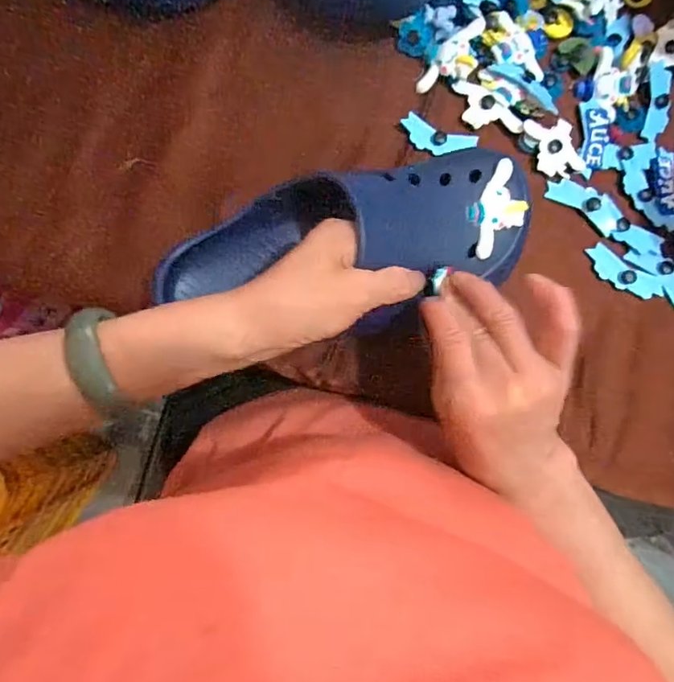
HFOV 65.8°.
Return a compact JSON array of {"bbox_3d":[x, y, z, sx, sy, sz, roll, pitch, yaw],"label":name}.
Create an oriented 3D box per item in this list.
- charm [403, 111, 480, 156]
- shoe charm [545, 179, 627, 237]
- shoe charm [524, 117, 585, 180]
[{"bbox_3d":[0.078,-0.154,0.397,0.059,0.004,0.023,18,83,-3],"label":"charm"},{"bbox_3d":[0.193,-0.107,0.403,0.060,0.007,0.025,29,82,-1],"label":"shoe charm"},{"bbox_3d":[0.171,-0.152,0.405,0.042,0.008,0.044,-16,86,-6],"label":"shoe charm"}]

